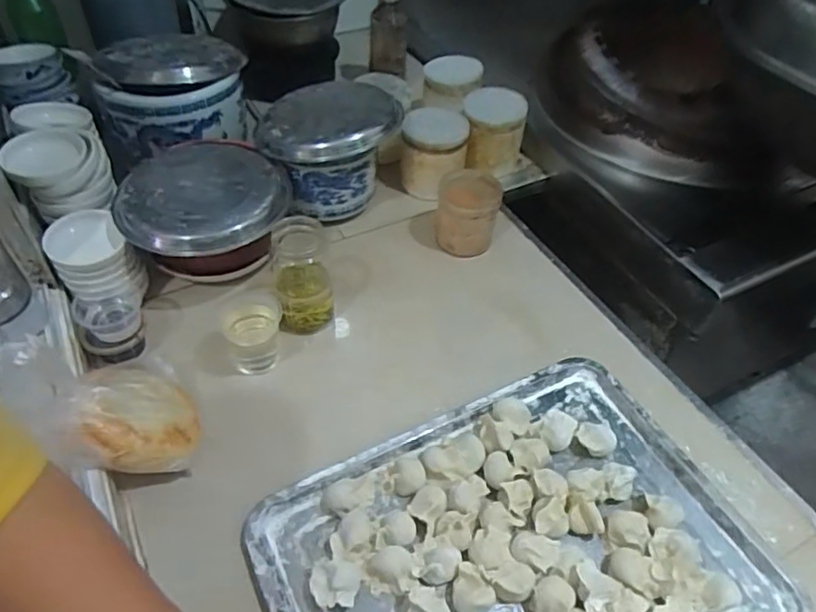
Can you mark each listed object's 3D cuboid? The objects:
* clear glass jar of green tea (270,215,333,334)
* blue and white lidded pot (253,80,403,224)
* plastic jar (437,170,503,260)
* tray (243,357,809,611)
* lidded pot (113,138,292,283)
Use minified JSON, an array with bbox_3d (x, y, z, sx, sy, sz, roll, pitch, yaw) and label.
[{"bbox_3d":[-0.125,-0.034,0.707,0.067,0.123,0.070,-8,49,-11],"label":"clear glass jar of green tea"},{"bbox_3d":[-0.109,-0.225,0.855,0.190,0.133,0.173,0,48,-3],"label":"blue and white lidded pot"},{"bbox_3d":[0.084,-0.128,0.837,0.085,0.092,0.088,1,48,-2],"label":"plastic jar"},{"bbox_3d":[0.102,0.240,0.552,0.435,0.045,0.328,-21,52,-20],"label":"tray"},{"bbox_3d":[-0.247,-0.118,0.754,0.191,0.108,0.211,-5,49,-8],"label":"lidded pot"}]

